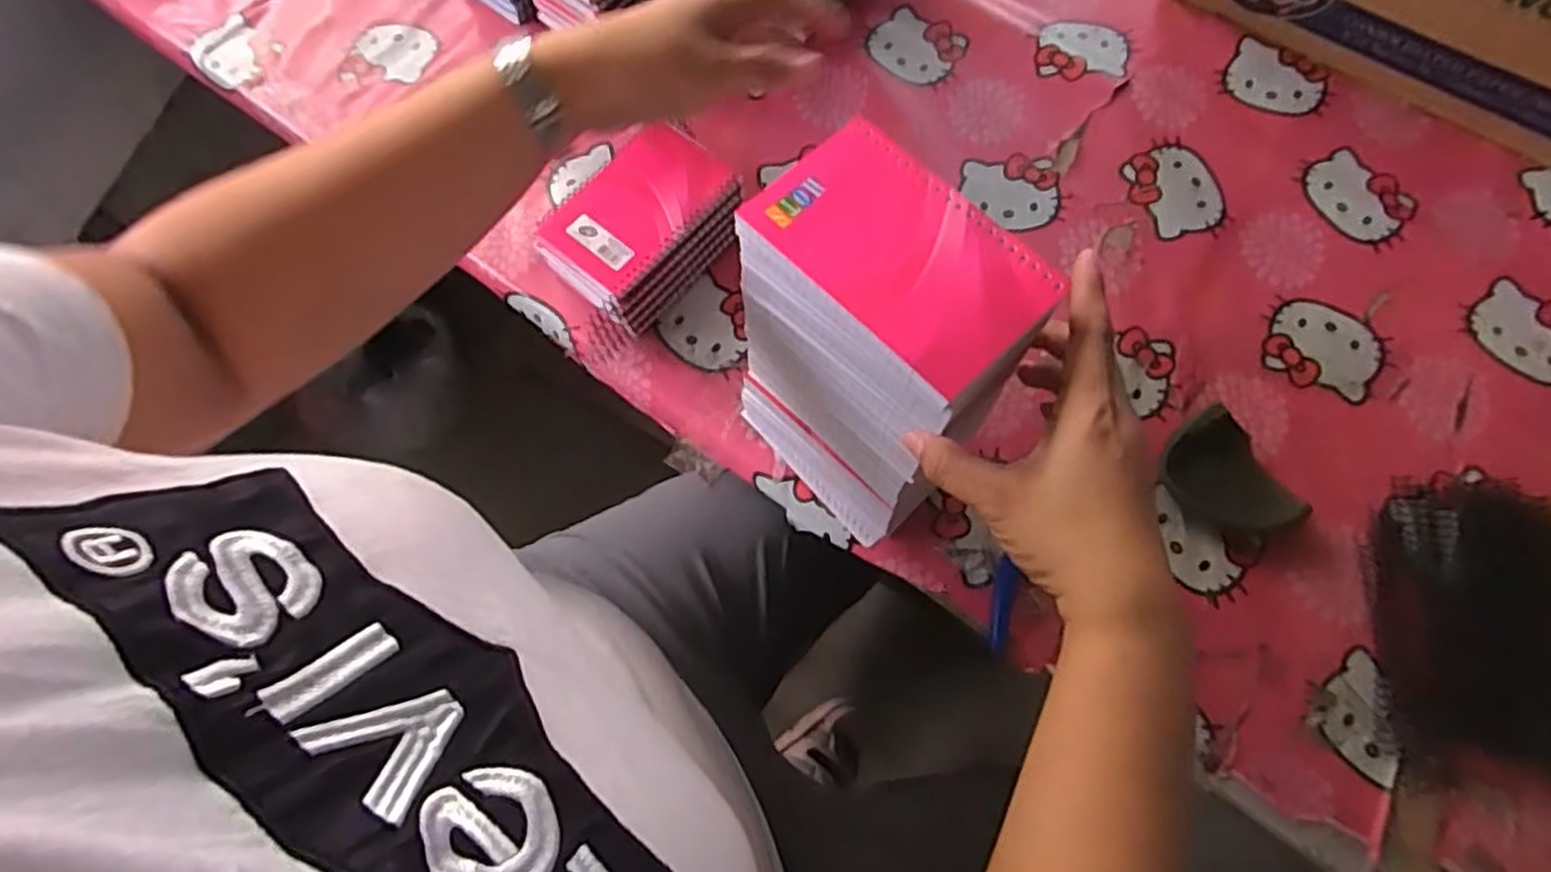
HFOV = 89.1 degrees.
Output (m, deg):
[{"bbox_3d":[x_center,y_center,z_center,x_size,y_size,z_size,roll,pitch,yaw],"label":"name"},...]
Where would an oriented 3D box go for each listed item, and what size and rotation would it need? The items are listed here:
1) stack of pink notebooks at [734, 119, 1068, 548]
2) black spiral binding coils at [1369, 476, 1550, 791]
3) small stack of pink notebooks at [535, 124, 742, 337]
[{"bbox_3d":[0.053,-0.039,0.454,0.092,0.229,0.127,-41,74,-13],"label":"stack of pink notebooks"},{"bbox_3d":[0.437,0.117,0.489,0.107,0.023,0.191,12,71,6],"label":"black spiral binding coils"},{"bbox_3d":[-0.100,-0.151,0.585,0.094,0.066,0.137,41,76,14],"label":"small stack of pink notebooks"}]

